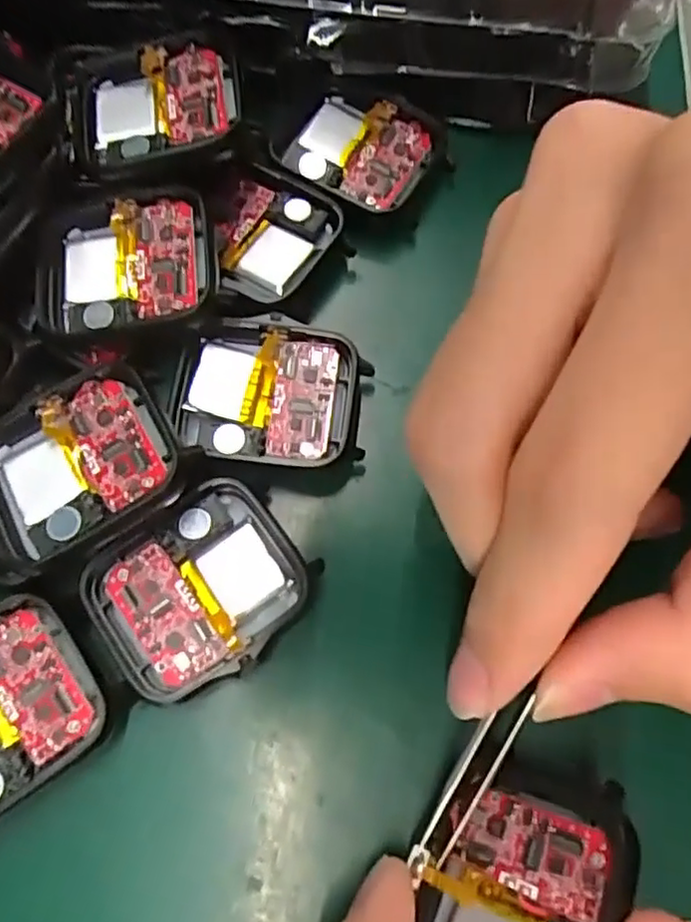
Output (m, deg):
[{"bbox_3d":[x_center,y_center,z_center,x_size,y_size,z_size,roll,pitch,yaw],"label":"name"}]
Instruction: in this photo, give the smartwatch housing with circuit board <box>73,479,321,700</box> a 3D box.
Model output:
[{"bbox_3d":[-0.032,0.027,0.144,0.043,0.006,0.038,-36,74,-11],"label":"smartwatch housing with circuit board"}]

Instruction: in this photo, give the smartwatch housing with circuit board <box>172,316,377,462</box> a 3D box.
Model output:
[{"bbox_3d":[-0.018,-0.017,0.159,0.042,0.008,0.036,9,71,4],"label":"smartwatch housing with circuit board"}]

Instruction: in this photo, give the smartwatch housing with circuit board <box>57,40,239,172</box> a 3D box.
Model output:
[{"bbox_3d":[-0.049,-0.091,0.168,0.043,0.008,0.041,-7,70,-2],"label":"smartwatch housing with circuit board"}]

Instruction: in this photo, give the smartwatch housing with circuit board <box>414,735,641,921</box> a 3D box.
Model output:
[{"bbox_3d":[0.030,0.078,0.120,0.039,0.012,0.046,-2,47,46],"label":"smartwatch housing with circuit board"}]

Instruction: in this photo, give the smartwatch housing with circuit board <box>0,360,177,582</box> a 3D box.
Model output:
[{"bbox_3d":[-0.060,0.002,0.148,0.045,0.011,0.038,-21,71,-6],"label":"smartwatch housing with circuit board"}]

